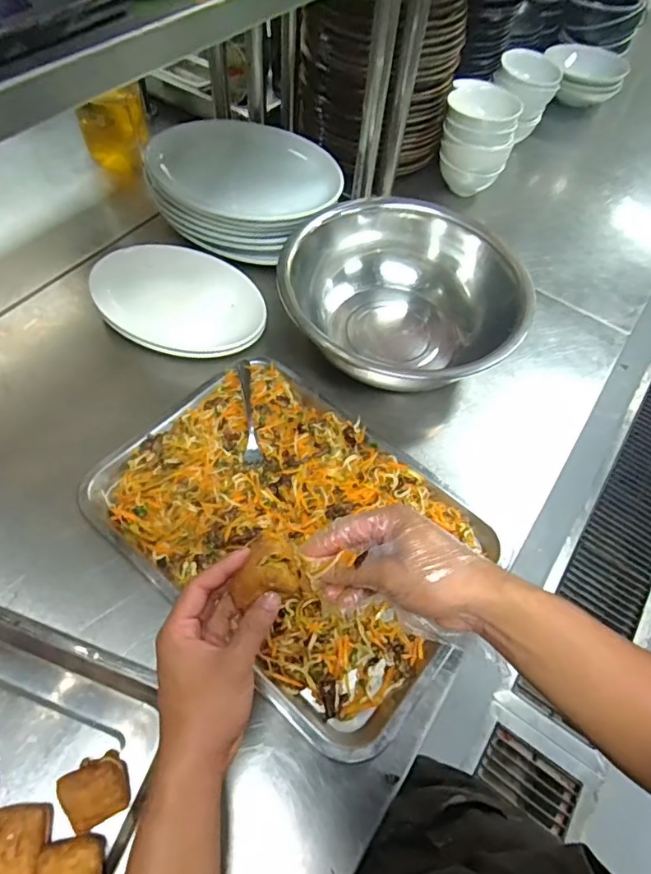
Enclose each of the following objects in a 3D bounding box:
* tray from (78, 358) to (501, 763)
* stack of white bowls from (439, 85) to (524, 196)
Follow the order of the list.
[{"bbox_3d":[-0.031,0.093,0.596,0.421,0.035,0.296,37,61,18],"label":"tray"},{"bbox_3d":[0.270,-0.536,0.958,0.127,0.135,0.149,13,56,3],"label":"stack of white bowls"}]

